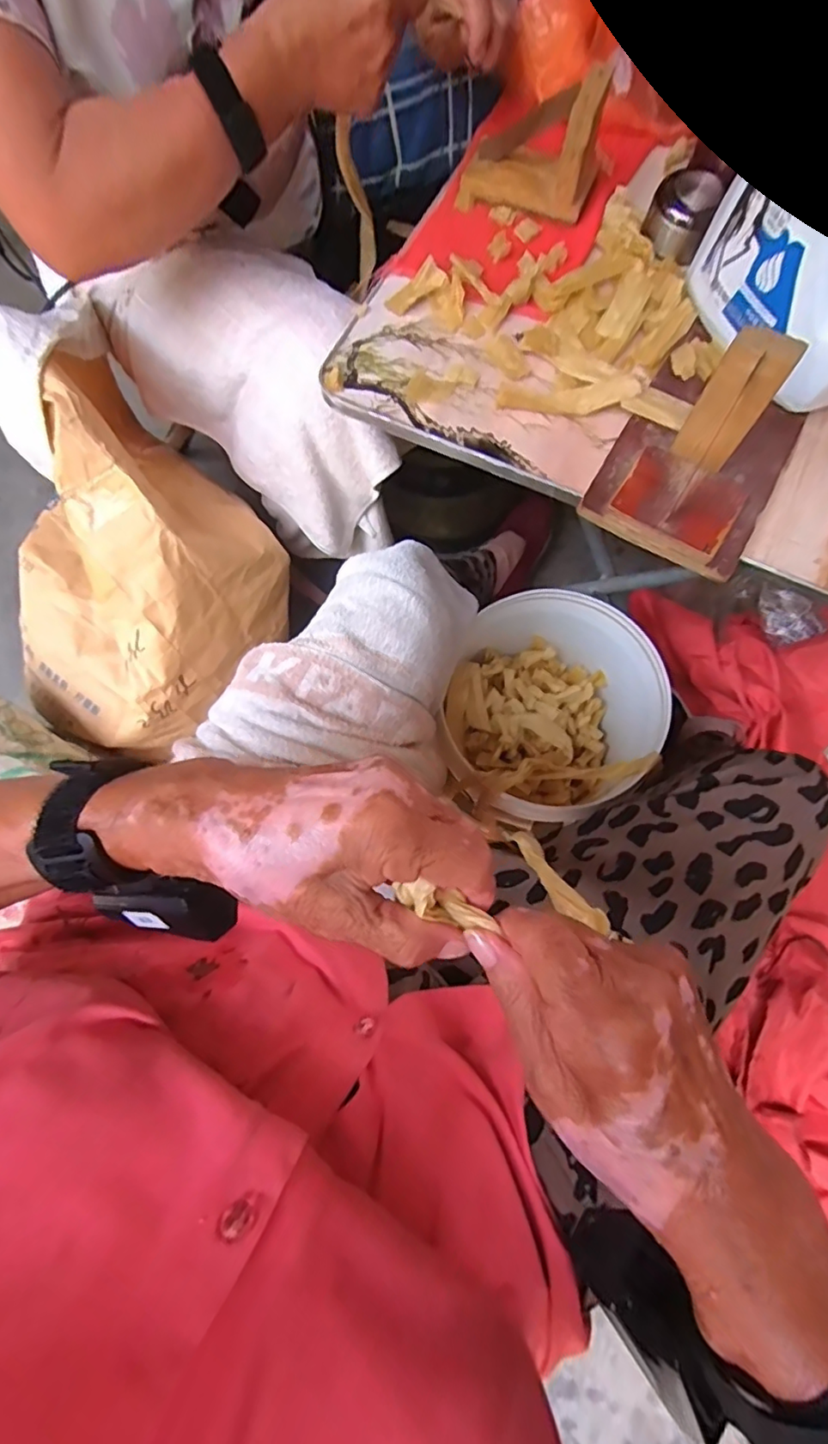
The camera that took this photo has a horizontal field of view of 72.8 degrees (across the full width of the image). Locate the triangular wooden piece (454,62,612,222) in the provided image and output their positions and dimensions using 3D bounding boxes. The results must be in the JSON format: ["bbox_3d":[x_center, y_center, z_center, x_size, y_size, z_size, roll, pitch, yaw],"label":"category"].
[{"bbox_3d":[0.103,-0.503,0.483,0.116,0.081,0.069,18,76,5],"label":"triangular wooden piece"}]

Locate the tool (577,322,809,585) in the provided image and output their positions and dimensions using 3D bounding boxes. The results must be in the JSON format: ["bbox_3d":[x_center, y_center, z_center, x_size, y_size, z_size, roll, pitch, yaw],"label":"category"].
[{"bbox_3d":[0.211,-0.202,0.383,0.119,0.104,0.156,30,77,8],"label":"tool"}]

